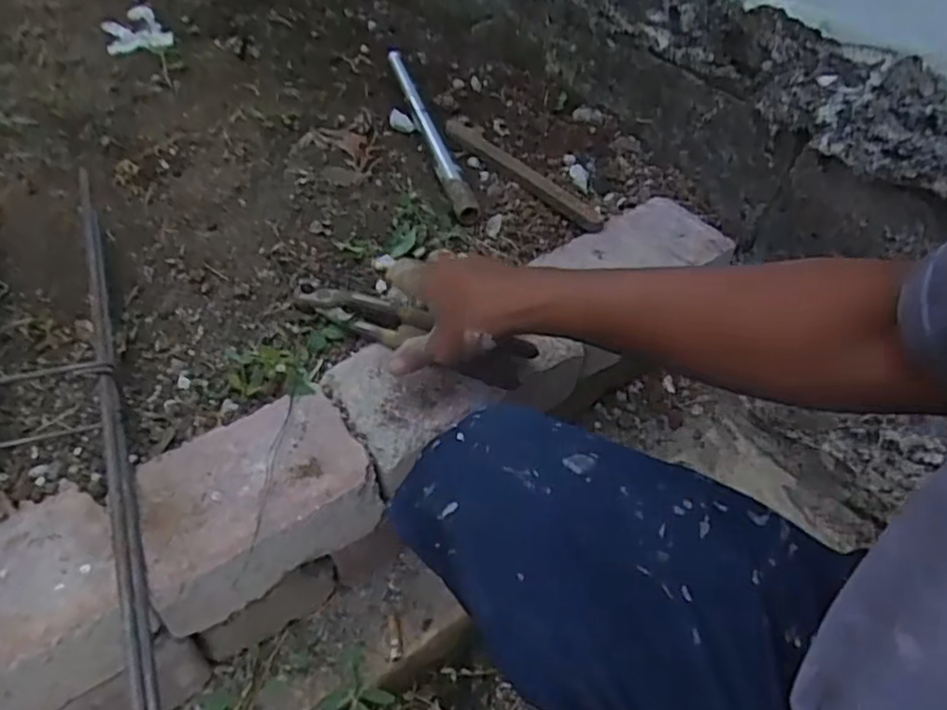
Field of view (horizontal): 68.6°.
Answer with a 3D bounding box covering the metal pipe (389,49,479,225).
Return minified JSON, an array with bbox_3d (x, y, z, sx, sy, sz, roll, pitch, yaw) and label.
[{"bbox_3d":[-0.052,-0.267,0.807,0.022,0.021,0.344,-10,50,-12],"label":"metal pipe"}]

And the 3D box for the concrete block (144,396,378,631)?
[{"bbox_3d":[-0.162,0.110,0.524,0.163,0.071,0.110,-23,53,-24],"label":"concrete block"}]

